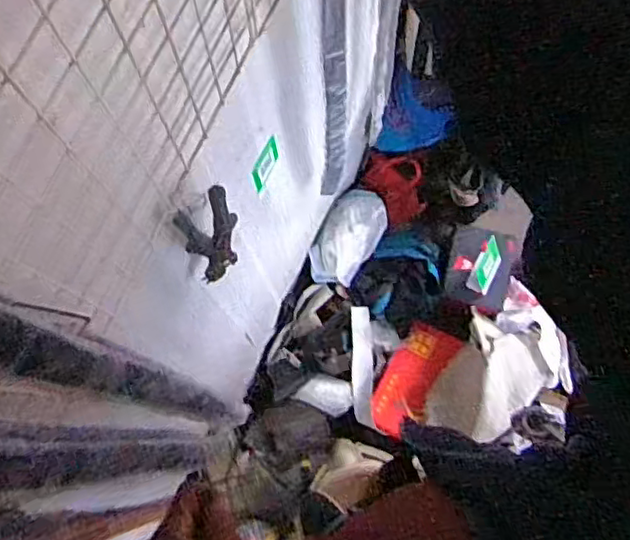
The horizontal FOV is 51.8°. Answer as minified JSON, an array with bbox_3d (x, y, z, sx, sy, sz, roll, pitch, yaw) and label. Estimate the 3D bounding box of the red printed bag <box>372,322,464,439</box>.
[{"bbox_3d":[0.259,0.294,1.736,0.138,0.033,0.305,27,77,9],"label":"red printed bag"}]

